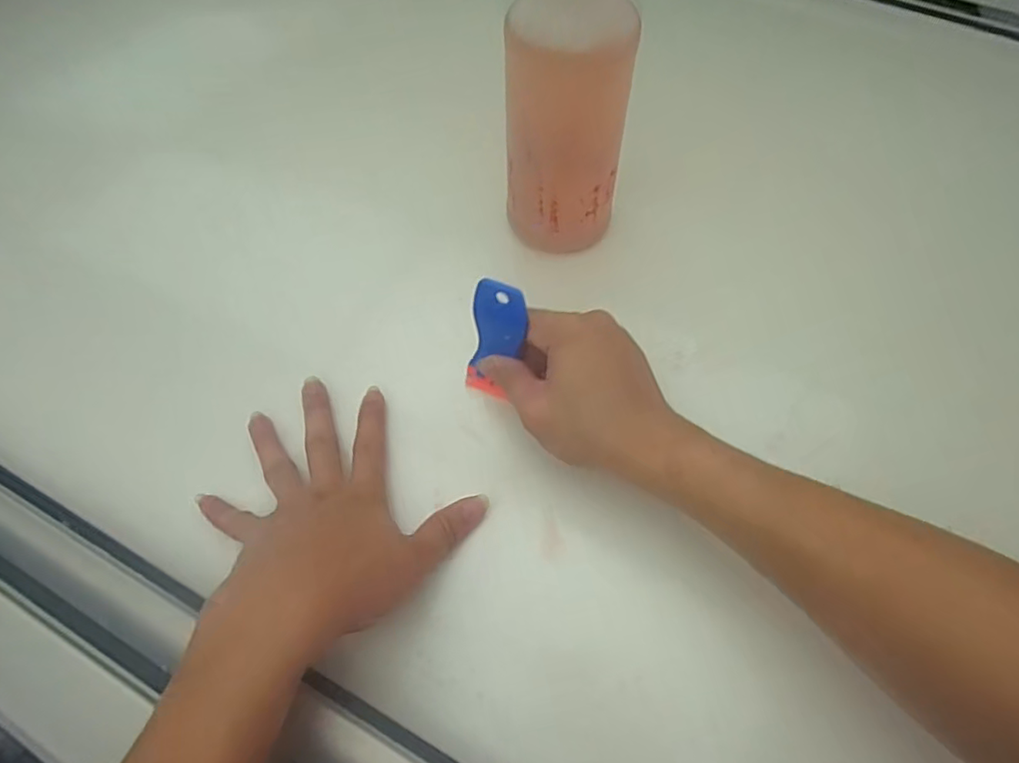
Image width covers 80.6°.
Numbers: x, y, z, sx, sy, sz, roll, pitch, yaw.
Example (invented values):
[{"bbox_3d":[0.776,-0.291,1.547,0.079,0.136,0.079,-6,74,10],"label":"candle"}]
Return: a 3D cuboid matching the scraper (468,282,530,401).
[{"bbox_3d":[-0.009,-0.027,0.387,0.035,0.092,0.012,28,48,11],"label":"scraper"}]

